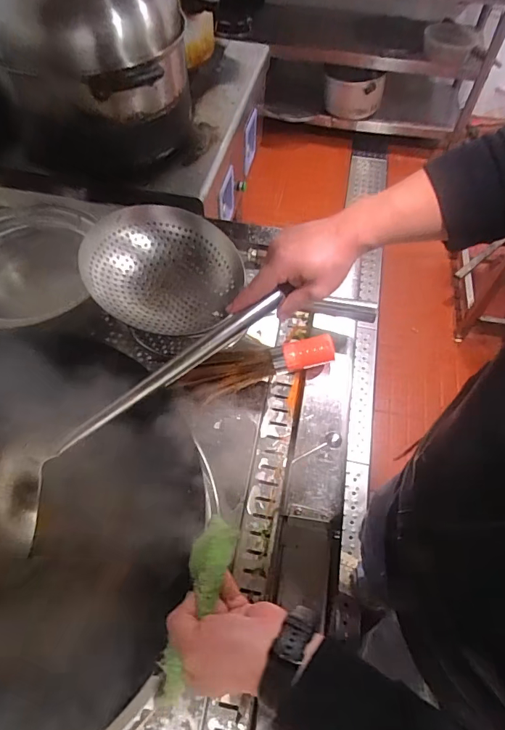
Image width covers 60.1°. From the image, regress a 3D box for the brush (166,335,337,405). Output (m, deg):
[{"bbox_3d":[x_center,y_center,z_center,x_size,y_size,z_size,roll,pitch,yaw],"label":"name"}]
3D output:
[{"bbox_3d":[0.002,-0.006,0.693,0.249,0.045,0.069,-14,59,-9],"label":"brush"}]

